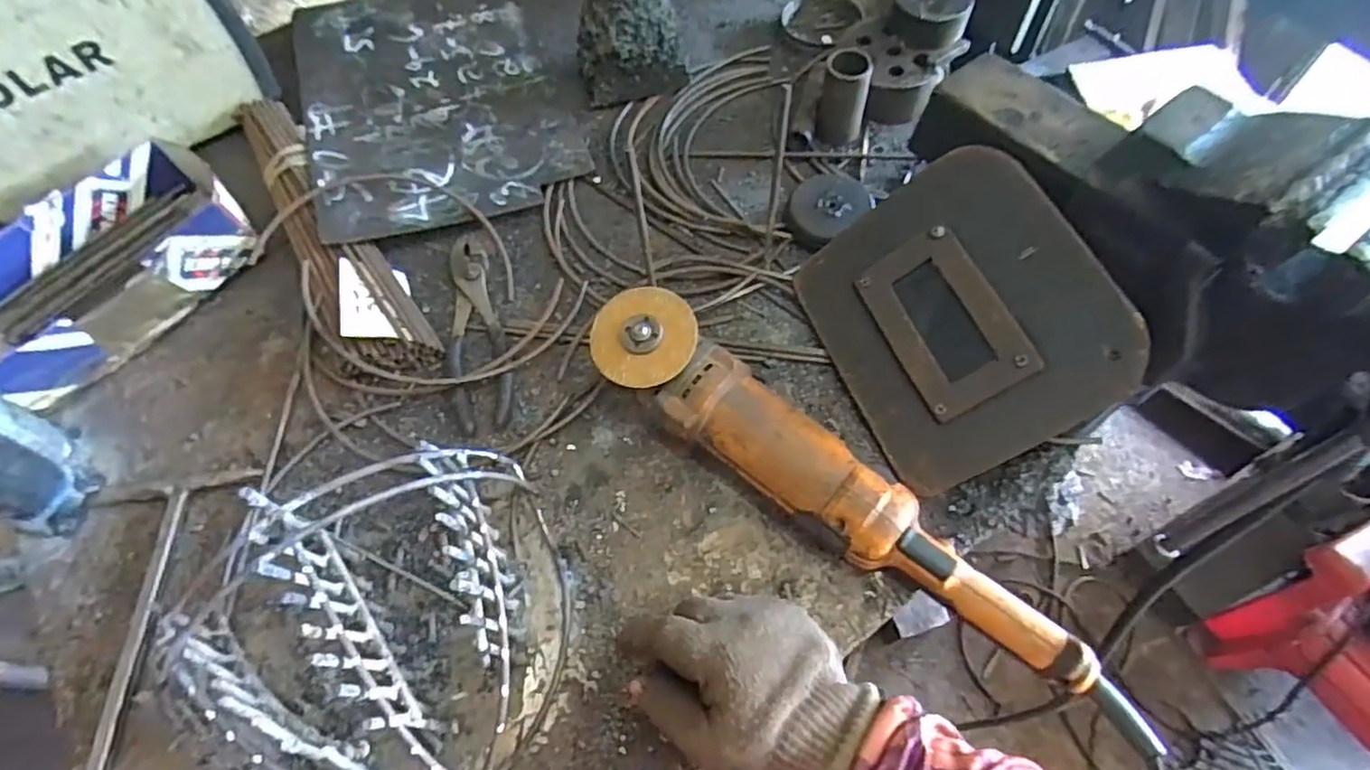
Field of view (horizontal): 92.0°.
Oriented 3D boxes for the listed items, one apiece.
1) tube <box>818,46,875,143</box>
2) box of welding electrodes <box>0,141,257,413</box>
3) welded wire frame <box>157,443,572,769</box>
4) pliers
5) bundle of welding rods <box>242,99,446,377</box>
[{"bbox_3d":[0.154,-0.274,0.641,0.044,0.079,0.047,9,63,7],"label":"tube"},{"bbox_3d":[-0.511,-0.098,0.580,0.141,0.067,0.236,36,69,18],"label":"box of welding electrodes"},{"bbox_3d":[-0.189,0.157,0.407,0.228,0.114,0.212,-27,65,-11],"label":"welded wire frame"},{"bbox_3d":[-0.183,-0.048,0.571,0.049,0.016,0.193,-16,63,-6],"label":"pliers"},{"bbox_3d":[-0.337,-0.144,0.608,0.077,0.038,0.356,-33,66,-14],"label":"bundle of welding rods"}]

